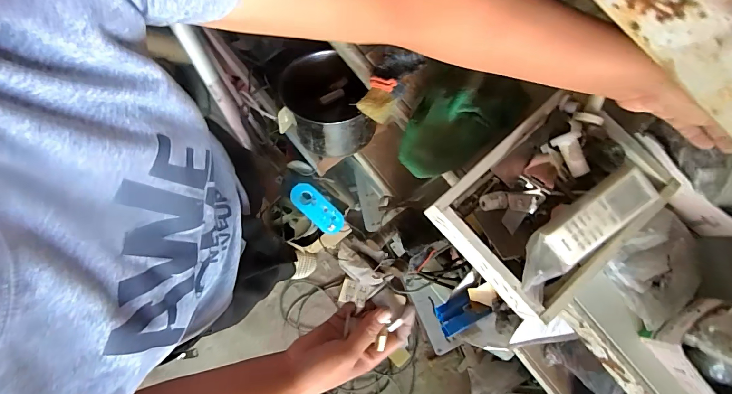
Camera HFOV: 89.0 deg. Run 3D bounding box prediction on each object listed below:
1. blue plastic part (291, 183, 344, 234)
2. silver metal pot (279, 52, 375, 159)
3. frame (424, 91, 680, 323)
[{"bbox_3d":[-0.145,0.037,1.122,0.082,0.015,0.189,-42,109,9],"label":"blue plastic part"},{"bbox_3d":[-0.077,-0.200,0.776,0.198,0.121,0.209,1,63,-3],"label":"silver metal pot"},{"bbox_3d":[0.223,0.003,0.445,0.241,0.077,0.190,-41,82,-9],"label":"frame"}]

